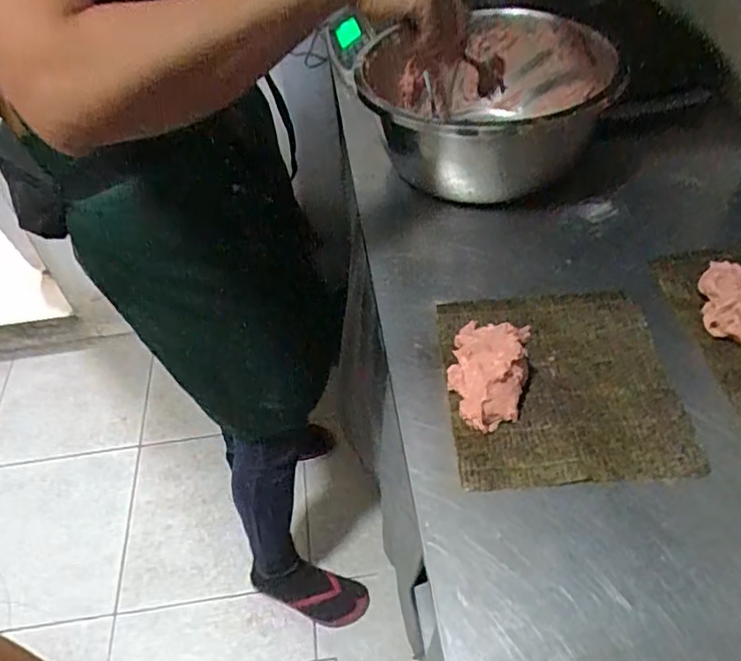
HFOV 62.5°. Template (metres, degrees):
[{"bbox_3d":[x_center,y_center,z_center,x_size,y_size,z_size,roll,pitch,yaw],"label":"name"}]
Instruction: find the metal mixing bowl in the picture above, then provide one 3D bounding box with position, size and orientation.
[{"bbox_3d":[0.133,-0.256,0.699,0.237,0.161,0.254,-3,48,3],"label":"metal mixing bowl"}]

